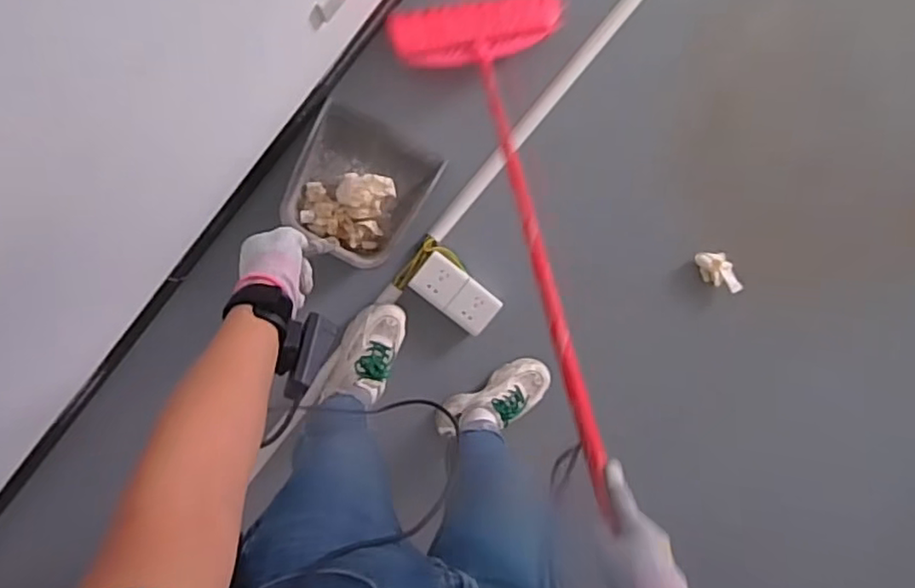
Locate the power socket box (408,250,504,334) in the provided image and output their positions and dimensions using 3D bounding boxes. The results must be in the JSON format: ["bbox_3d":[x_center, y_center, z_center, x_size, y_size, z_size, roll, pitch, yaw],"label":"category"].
[{"bbox_3d":[-0.002,-0.001,1.288,0.177,0.061,0.090,38,95,-3],"label":"power socket box"}]

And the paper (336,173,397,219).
[{"bbox_3d":[-0.177,-0.190,1.225,0.108,0.036,0.085,-1,96,1],"label":"paper"}]

